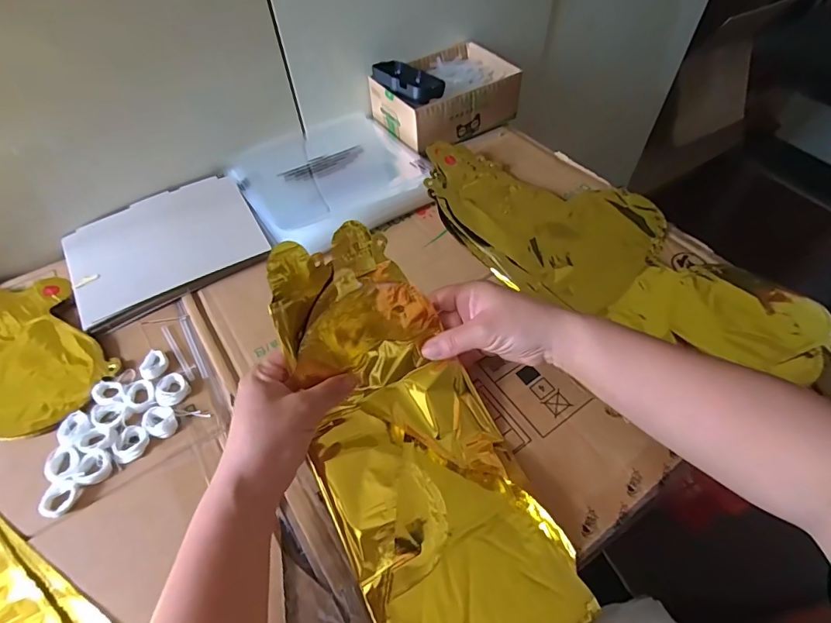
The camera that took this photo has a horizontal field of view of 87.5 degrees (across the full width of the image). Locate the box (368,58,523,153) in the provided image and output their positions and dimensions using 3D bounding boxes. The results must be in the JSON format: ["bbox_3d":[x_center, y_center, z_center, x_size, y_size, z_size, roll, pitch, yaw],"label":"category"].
[{"bbox_3d":[0.047,-0.309,0.631,0.186,0.065,0.137,-30,58,-19],"label":"box"}]

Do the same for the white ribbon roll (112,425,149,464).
[{"bbox_3d":[-0.246,0.114,0.375,0.026,0.008,0.030,24,58,18],"label":"white ribbon roll"}]

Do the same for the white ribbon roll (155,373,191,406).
[{"bbox_3d":[-0.226,0.072,0.403,0.031,0.006,0.028,38,63,25],"label":"white ribbon roll"}]

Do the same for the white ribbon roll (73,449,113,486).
[{"bbox_3d":[-0.267,0.130,0.362,0.025,0.008,0.028,-11,54,-6],"label":"white ribbon roll"}]

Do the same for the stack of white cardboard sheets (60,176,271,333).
[{"bbox_3d":[-0.297,-0.085,0.515,0.204,0.013,0.175,-28,58,-18],"label":"stack of white cardboard sheets"}]

